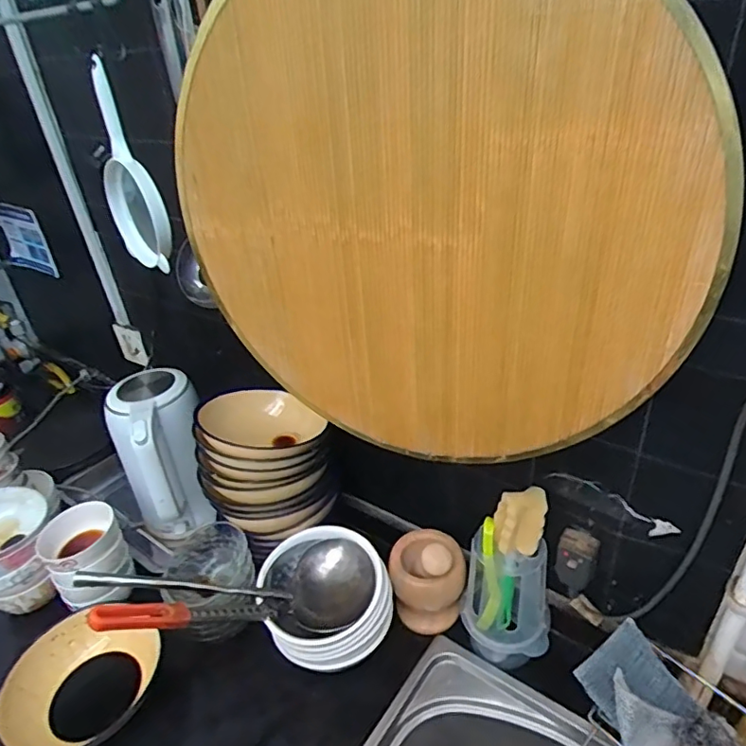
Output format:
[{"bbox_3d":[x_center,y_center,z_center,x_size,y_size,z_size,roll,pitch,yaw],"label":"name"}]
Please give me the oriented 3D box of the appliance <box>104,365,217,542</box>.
[{"bbox_3d":[-0.330,0.145,0.901,0.128,0.242,0.166,-17,34,-16],"label":"appliance"}]

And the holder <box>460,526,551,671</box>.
[{"bbox_3d":[0.167,0.288,0.689,0.109,0.194,0.065,2,34,13],"label":"holder"}]

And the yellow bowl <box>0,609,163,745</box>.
[{"bbox_3d":[-0.364,0.404,0.707,0.184,0.082,0.159,-2,33,6],"label":"yellow bowl"}]

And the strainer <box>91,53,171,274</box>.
[{"bbox_3d":[-0.278,-0.225,0.616,0.047,0.206,0.116,-21,36,-22],"label":"strainer"}]

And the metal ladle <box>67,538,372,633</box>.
[{"bbox_3d":[-0.179,0.267,0.693,0.358,0.061,0.128,5,30,-13],"label":"metal ladle"}]

